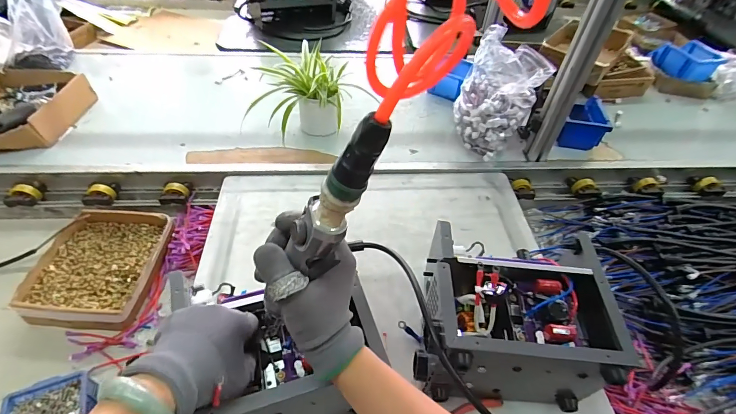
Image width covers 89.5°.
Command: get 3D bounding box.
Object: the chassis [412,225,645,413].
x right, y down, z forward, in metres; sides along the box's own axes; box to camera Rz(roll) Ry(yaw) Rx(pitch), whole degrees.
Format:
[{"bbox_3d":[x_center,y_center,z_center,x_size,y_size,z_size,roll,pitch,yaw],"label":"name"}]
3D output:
[{"bbox_3d":[0.177,0.141,0.470,0.222,0.123,0.207,5,48,2],"label":"chassis"}]

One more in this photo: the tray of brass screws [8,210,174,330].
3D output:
[{"bbox_3d":[-0.485,0.103,0.679,0.209,0.042,0.226,4,48,1],"label":"tray of brass screws"}]

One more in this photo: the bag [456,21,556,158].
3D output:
[{"bbox_3d":[0.282,-0.232,0.815,0.161,0.209,0.160,18,49,12],"label":"bag"}]

